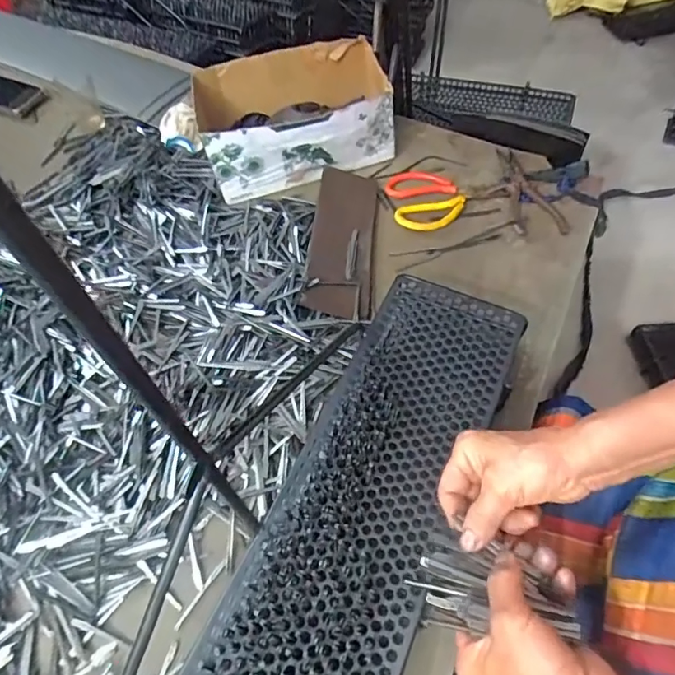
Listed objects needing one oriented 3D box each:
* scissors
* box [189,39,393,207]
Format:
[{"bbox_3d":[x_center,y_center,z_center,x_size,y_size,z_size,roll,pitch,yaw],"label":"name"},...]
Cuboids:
[{"bbox_3d":[0.165,-0.212,0.714,0.172,0.014,0.124,-7,56,-1],"label":"scissors"},{"bbox_3d":[-0.065,-0.348,0.766,0.294,0.111,0.214,-16,56,-7],"label":"box"}]

